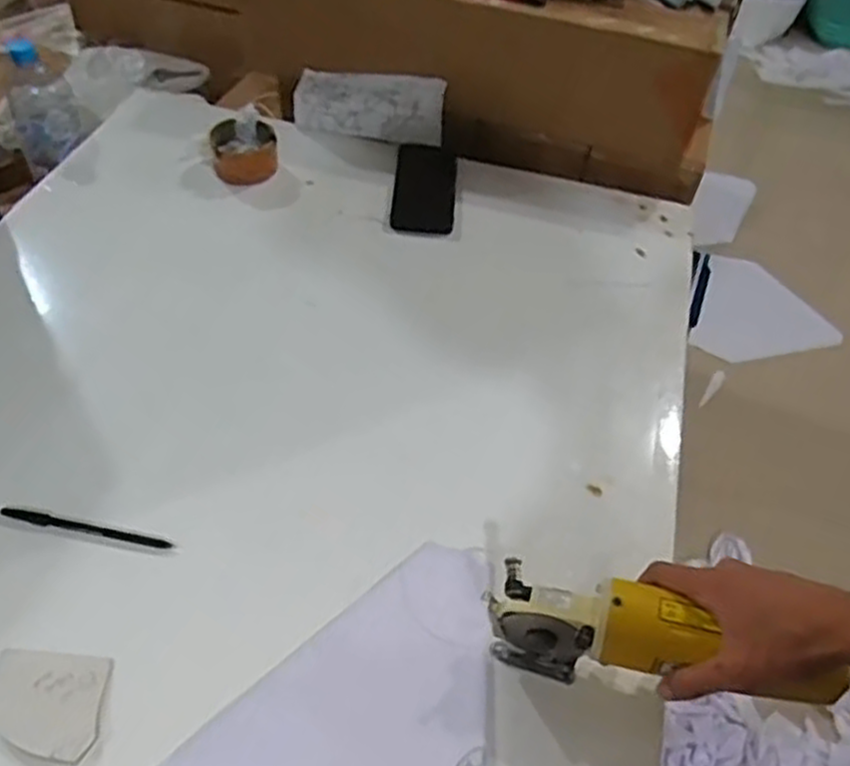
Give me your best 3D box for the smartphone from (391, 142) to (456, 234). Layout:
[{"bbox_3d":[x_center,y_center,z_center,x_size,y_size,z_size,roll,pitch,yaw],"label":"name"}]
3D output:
[{"bbox_3d":[-0.001,-0.253,0.992,0.077,0.012,0.180,5,48,-1],"label":"smartphone"}]

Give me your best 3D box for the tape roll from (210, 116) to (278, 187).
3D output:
[{"bbox_3d":[-0.231,-0.296,0.988,0.084,0.047,0.102,-7,50,-11],"label":"tape roll"}]

